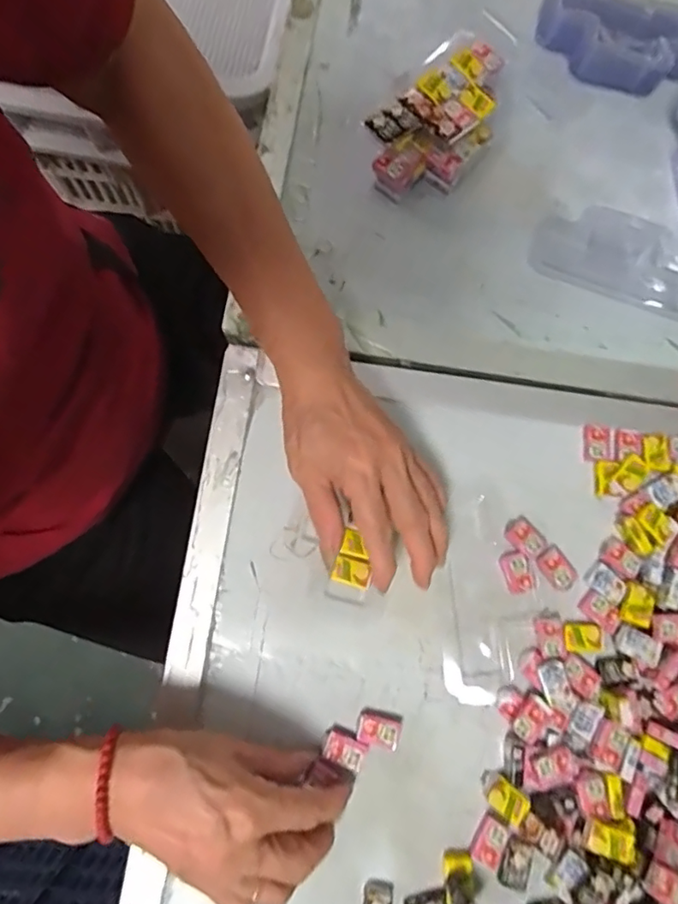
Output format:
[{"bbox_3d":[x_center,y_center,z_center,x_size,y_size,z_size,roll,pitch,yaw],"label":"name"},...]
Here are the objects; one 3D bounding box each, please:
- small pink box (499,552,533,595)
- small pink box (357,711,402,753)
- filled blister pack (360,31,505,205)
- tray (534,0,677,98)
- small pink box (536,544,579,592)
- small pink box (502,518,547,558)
[{"bbox_3d":[0.121,0.082,0.369,0.017,0.004,0.027,-15,78,-5],"label":"small pink box"},{"bbox_3d":[0.026,0.178,0.346,0.027,0.009,0.018,17,78,2],"label":"small pink box"},{"bbox_3d":[0.076,-0.247,0.414,0.077,0.051,0.121,43,80,7],"label":"filled blister pack"},{"bbox_3d":[0.235,-0.348,0.459,0.134,0.042,0.080,35,79,6],"label":"tray"},{"bbox_3d":[0.149,0.078,0.368,0.021,0.004,0.028,-34,81,-8],"label":"small pink box"},{"bbox_3d":[0.127,0.059,0.371,0.027,0.005,0.020,44,80,8],"label":"small pink box"}]

